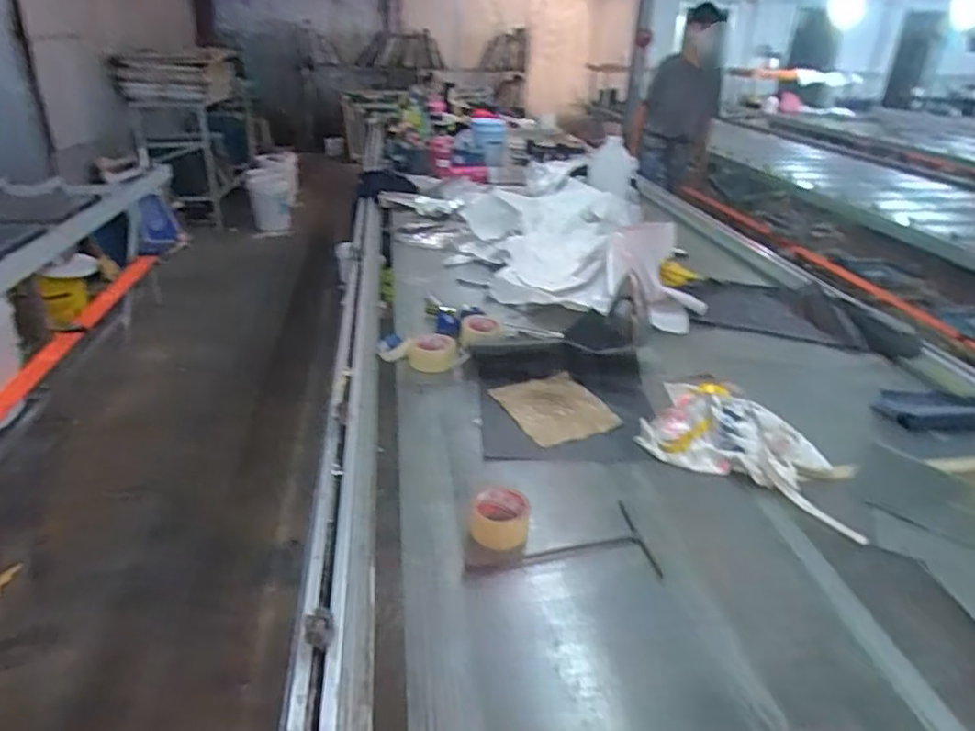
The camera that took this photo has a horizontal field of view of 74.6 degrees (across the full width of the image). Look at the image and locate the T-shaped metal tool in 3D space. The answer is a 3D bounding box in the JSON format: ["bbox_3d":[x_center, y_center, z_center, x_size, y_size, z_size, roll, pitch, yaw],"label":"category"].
[{"bbox_3d":[0.103,0.275,0.950,0.272,0.007,0.146,-4,30,-12],"label":"T-shaped metal tool"}]

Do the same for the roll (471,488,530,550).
[{"bbox_3d":[0.019,0.235,0.978,0.086,0.044,0.094,1,29,0],"label":"roll"}]

